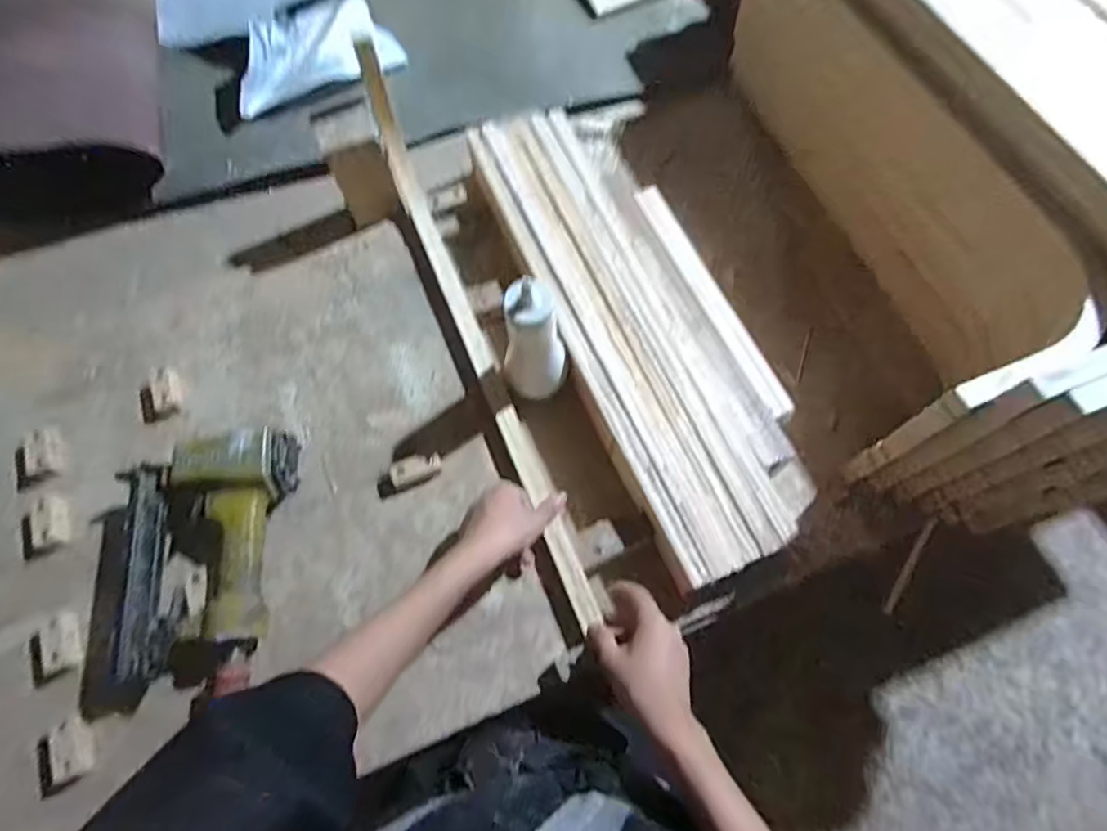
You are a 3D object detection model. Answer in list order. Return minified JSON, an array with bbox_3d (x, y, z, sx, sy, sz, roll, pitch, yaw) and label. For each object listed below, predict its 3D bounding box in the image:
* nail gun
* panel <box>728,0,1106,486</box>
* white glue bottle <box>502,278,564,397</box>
[{"bbox_3d":[-0.321,0.130,0.549,0.162,0.063,0.208,-14,68,-4],"label":"nail gun"},{"bbox_3d":[0.355,-0.268,0.647,0.154,0.202,0.598,-6,68,-1],"label":"panel"},{"bbox_3d":[-0.020,-0.067,0.569,0.067,0.158,0.051,-9,68,-2],"label":"white glue bottle"}]

